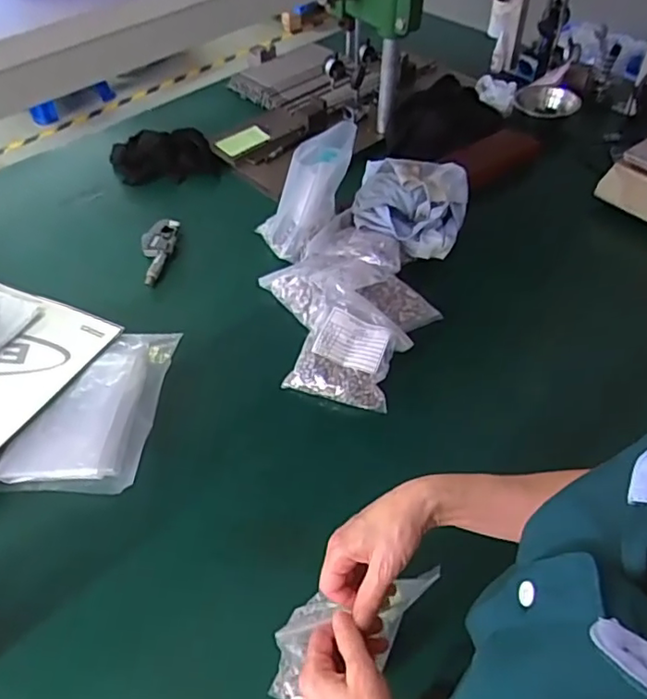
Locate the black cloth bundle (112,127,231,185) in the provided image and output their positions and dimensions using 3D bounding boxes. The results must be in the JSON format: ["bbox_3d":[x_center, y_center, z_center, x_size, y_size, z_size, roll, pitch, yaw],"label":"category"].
[{"bbox_3d":[-0.312,-0.388,1.156,0.211,0.055,0.144,-14,49,-11],"label":"black cloth bundle"}]

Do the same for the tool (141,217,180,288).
[{"bbox_3d":[-0.280,-0.168,0.981,0.052,0.018,0.157,0,48,2],"label":"tool"}]

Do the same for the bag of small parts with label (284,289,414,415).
[{"bbox_3d":[0.037,-0.002,0.782,0.131,0.032,0.149,19,80,17],"label":"bag of small parts with label"}]

